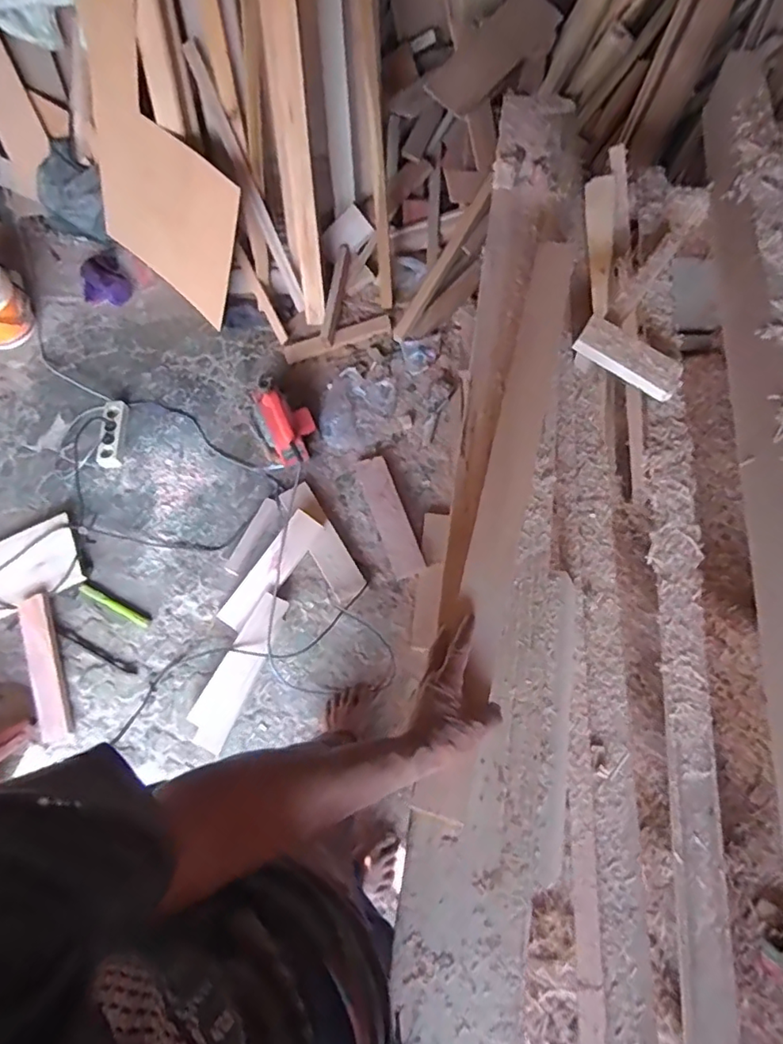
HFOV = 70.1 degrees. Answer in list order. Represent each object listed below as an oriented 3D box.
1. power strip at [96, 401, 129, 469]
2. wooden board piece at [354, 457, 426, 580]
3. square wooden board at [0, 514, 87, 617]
[{"bbox_3d":[-0.818,-0.262,1.630,0.070,0.048,0.214,-3,66,1],"label":"power strip"},{"bbox_3d":[-0.008,-0.018,1.503,0.083,0.014,0.358,-19,67,-6],"label":"wooden board piece"},{"bbox_3d":[-0.990,0.129,1.467,0.327,0.029,0.200,-26,70,-8],"label":"square wooden board"}]

